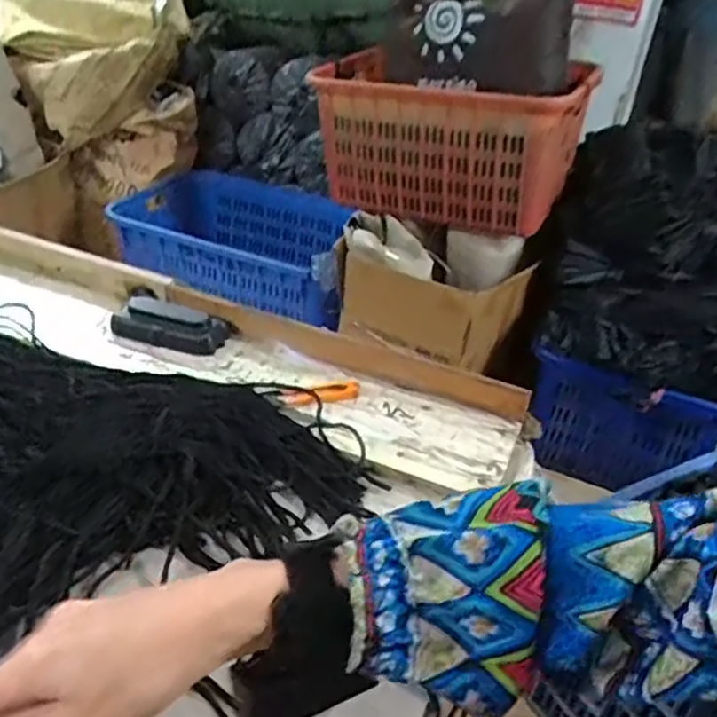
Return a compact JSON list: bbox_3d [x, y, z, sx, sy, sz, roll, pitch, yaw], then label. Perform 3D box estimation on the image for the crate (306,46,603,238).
[{"bbox_3d":[0.184,-0.488,1.570,0.589,0.311,0.303,14,34,11],"label":"crate"}]

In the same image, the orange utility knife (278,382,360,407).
[{"bbox_3d":[-0.033,0.032,0.618,0.072,0.009,0.021,-6,36,-16],"label":"orange utility knife"}]

